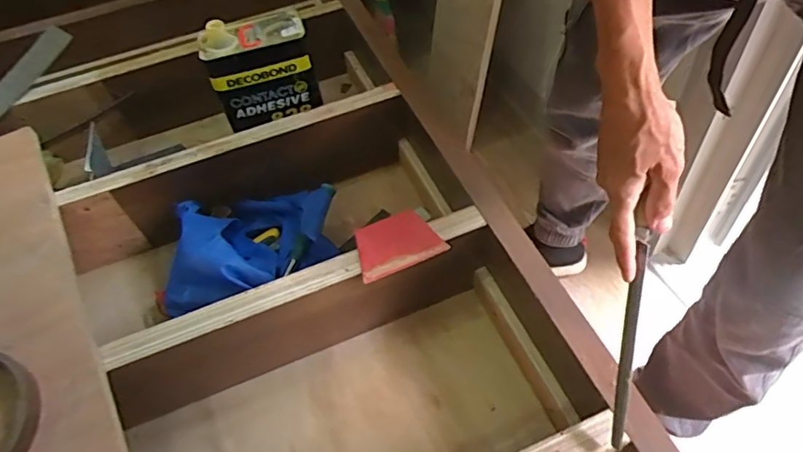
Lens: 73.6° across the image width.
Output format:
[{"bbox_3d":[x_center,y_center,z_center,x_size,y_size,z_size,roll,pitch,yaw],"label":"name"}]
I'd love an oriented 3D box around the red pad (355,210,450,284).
[{"bbox_3d":[-0.008,0.019,0.692,0.111,0.021,0.076,-21,52,-11],"label":"red pad"}]

